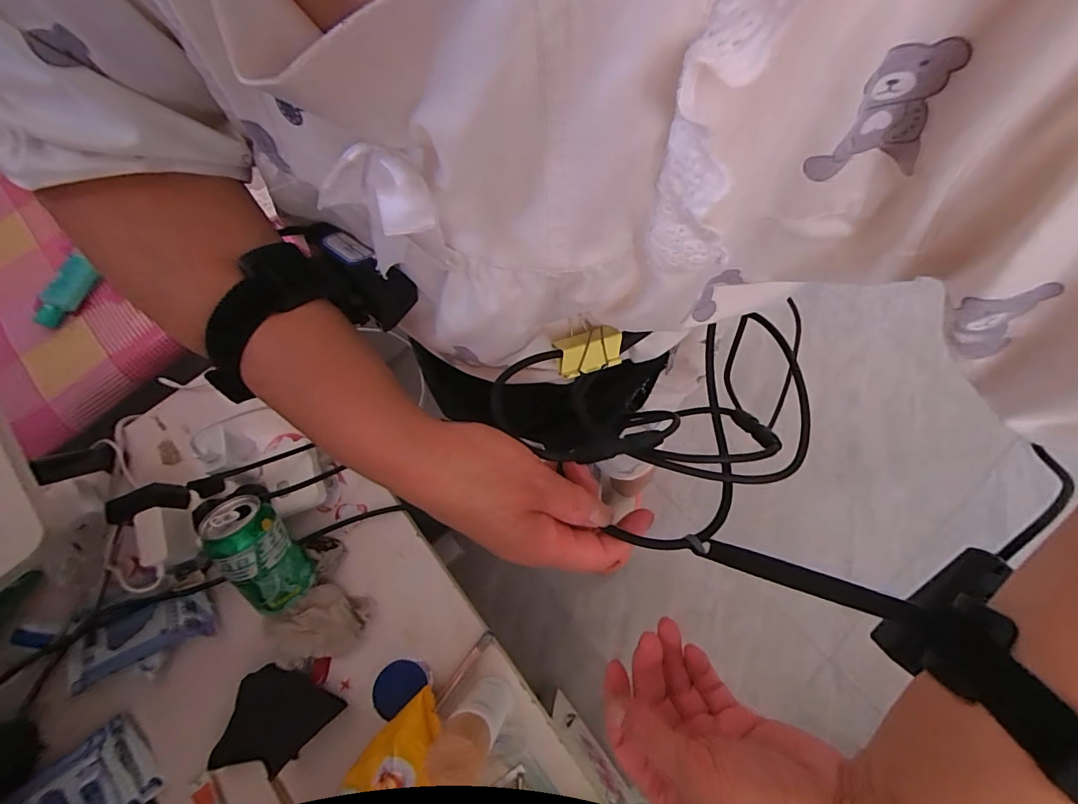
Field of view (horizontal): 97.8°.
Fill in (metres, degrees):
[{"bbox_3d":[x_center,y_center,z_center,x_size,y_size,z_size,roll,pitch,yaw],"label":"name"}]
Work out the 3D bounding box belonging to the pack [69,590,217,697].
[{"bbox_3d":[-0.414,0.248,0.487,0.141,0.014,0.060,-20,72,-5],"label":"pack"}]

